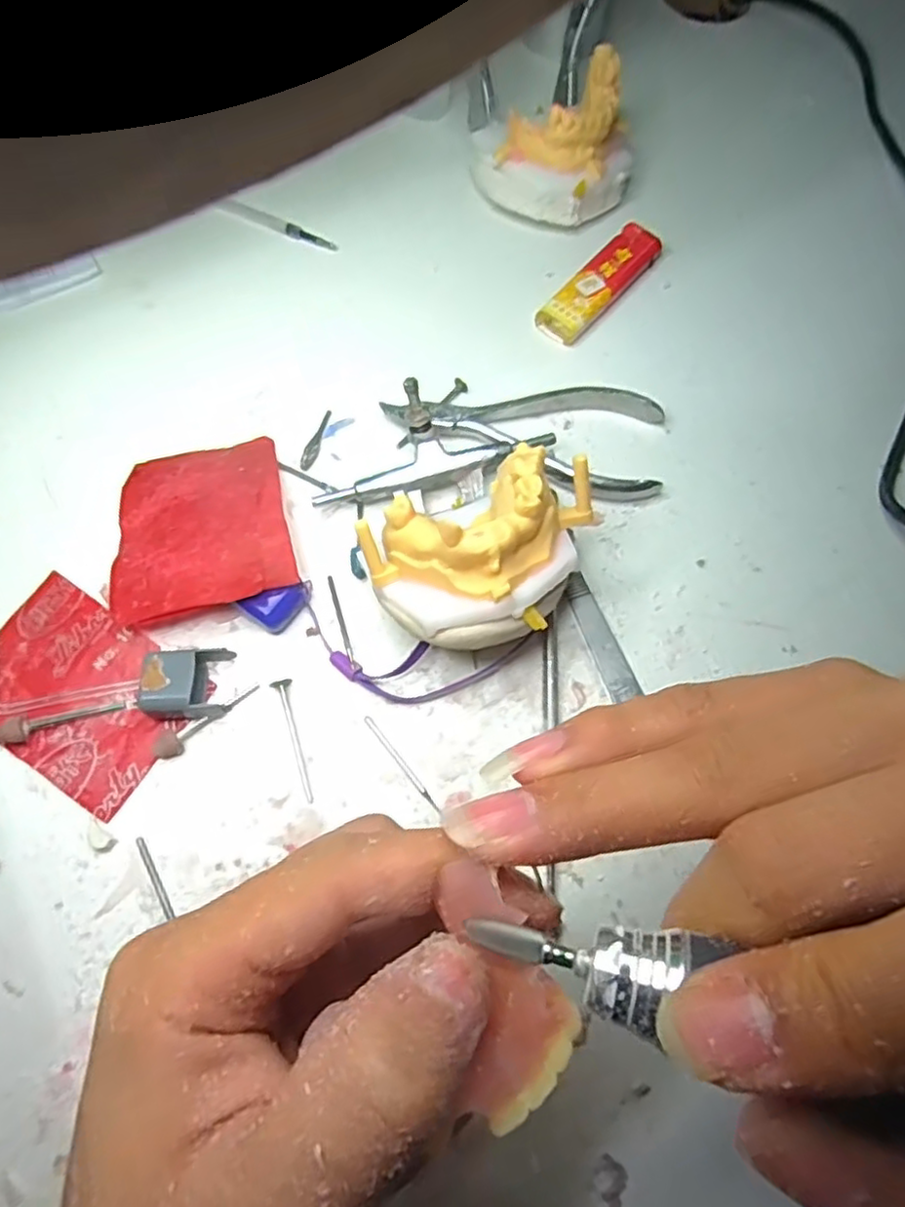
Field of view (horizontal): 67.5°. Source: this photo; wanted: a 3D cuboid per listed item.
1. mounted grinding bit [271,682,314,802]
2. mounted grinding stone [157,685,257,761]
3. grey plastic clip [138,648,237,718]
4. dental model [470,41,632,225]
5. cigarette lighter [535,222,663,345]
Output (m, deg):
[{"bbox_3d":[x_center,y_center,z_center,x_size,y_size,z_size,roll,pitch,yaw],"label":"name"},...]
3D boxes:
[{"bbox_3d":[-0.056,0.049,0.245,0.007,0.004,0.045,-19,70,-10],"label":"mounted grinding bit"},{"bbox_3d":[-0.089,0.042,0.246,0.041,0.008,0.007,-39,74,-16],"label":"mounted grinding stone"},{"bbox_3d":[-0.095,0.030,0.245,0.029,0.018,0.025,-3,68,-4],"label":"grey plastic clip"},{"bbox_3d":[0.052,-0.230,0.337,0.081,0.050,0.066,-4,68,-4],"label":"dental model"},{"bbox_3d":[0.073,-0.157,0.330,0.023,0.010,0.080,39,72,13],"label":"cigarette lighter"}]

